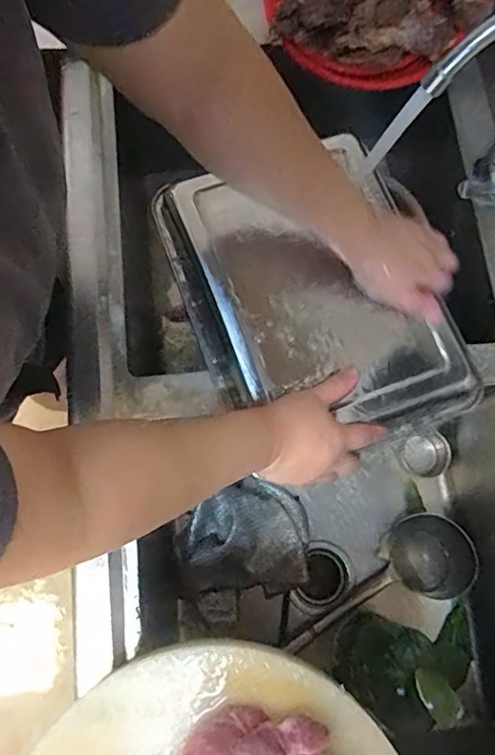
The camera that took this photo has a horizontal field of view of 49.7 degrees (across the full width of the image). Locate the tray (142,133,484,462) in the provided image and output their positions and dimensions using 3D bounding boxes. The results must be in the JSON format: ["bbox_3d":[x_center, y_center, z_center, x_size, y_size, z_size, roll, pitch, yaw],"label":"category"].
[{"bbox_3d":[0.070,-0.092,0.617,0.269,0.060,0.362,-21,77,-5],"label":"tray"}]

